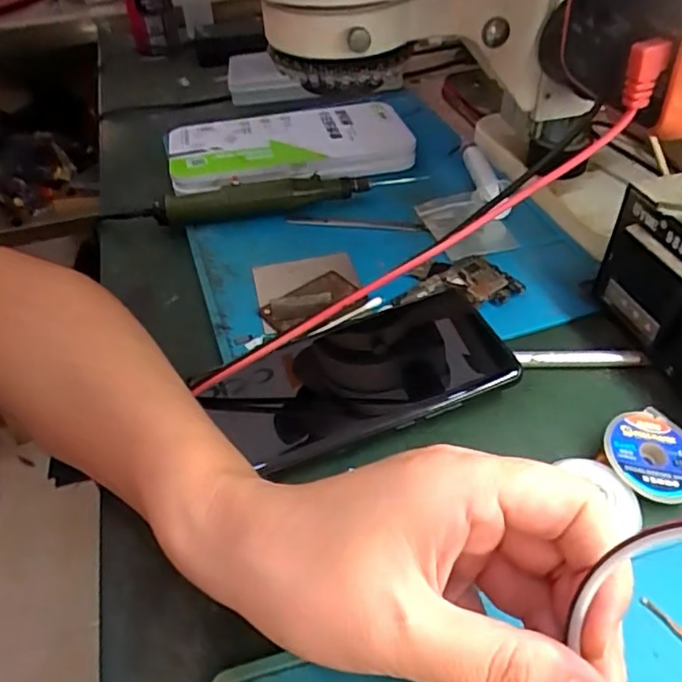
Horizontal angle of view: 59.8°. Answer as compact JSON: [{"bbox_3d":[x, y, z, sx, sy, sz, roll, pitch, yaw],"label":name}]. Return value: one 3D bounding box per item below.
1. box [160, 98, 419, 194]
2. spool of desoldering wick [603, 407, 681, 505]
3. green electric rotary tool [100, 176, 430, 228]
[{"bbox_3d":[-0.042,-0.161,0.503,0.199,0.028,0.120,-12,44,-7],"label":"box"},{"bbox_3d":[0.146,0.053,0.277,0.043,0.015,0.044,-3,44,2],"label":"spool of desoldering wick"},{"bbox_3d":[-0.060,-0.106,0.446,0.236,0.024,0.025,-8,44,-4],"label":"green electric rotary tool"}]

